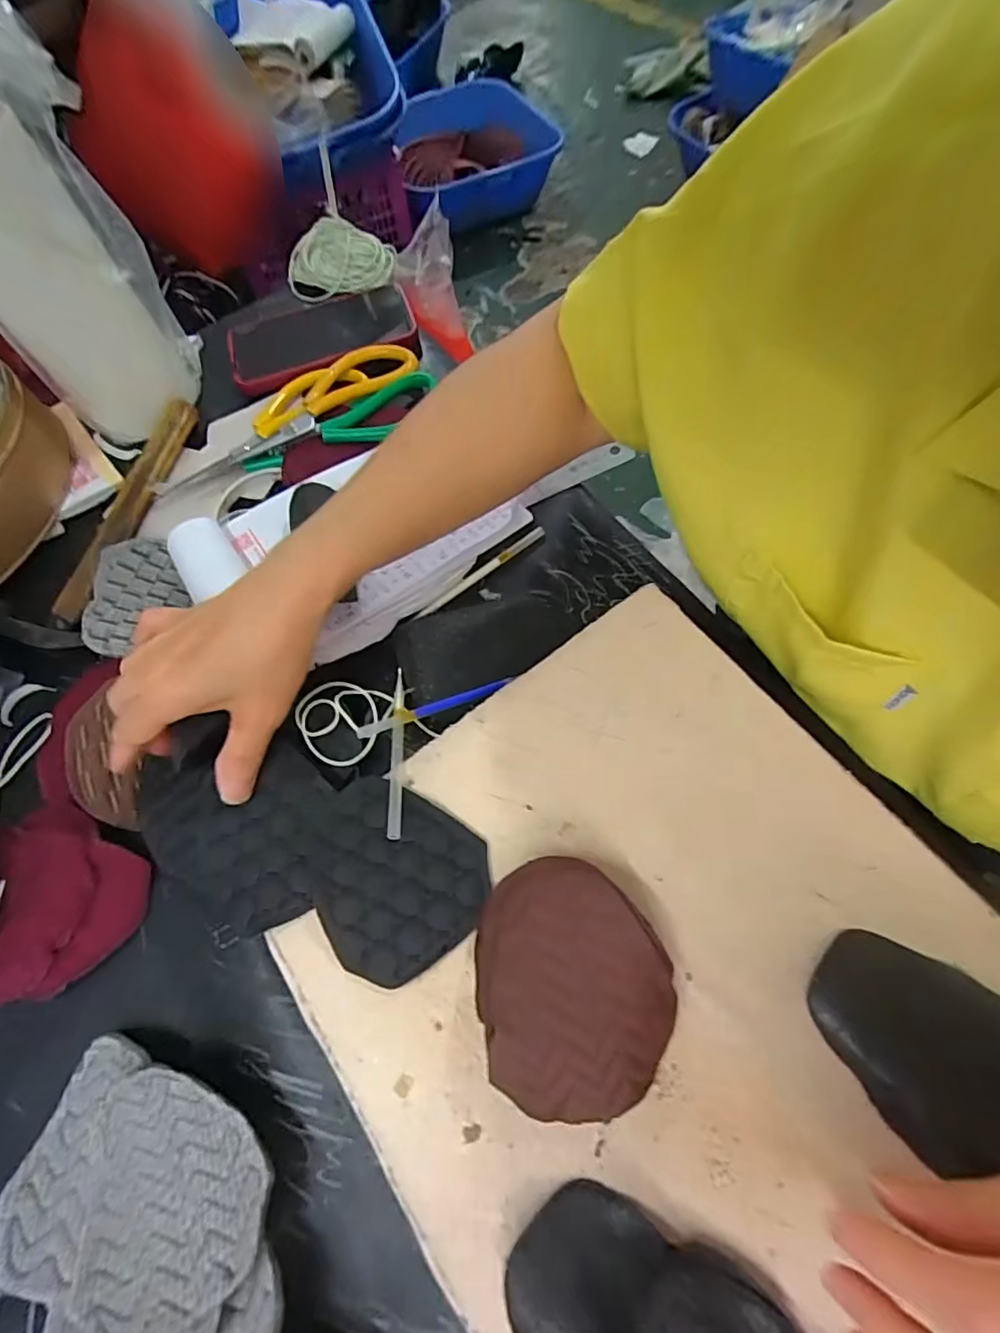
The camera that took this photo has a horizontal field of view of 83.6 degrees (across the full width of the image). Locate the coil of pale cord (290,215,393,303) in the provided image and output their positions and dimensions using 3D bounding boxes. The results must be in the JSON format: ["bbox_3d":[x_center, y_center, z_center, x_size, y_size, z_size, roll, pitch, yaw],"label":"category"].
[{"bbox_3d":[-0.158,-0.400,0.538,0.108,0.033,0.074,-18,66,0],"label":"coil of pale cord"}]

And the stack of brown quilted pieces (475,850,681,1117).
[{"bbox_3d":[0.034,0.144,0.259,0.084,0.027,0.102,-9,65,1],"label":"stack of brown quilted pieces"}]

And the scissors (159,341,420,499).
[{"bbox_3d":[-0.174,-0.208,0.457,0.224,0.017,0.060,-35,67,-11],"label":"scissors"}]

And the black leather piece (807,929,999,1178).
[{"bbox_3d":[0.192,0.170,0.246,0.102,0.006,0.073,28,68,16],"label":"black leather piece"}]

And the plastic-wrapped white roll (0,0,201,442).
[{"bbox_3d":[-0.310,-0.288,0.379,0.120,0.240,0.085,-40,68,-13],"label":"plastic-wrapped white roll"}]

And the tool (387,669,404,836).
[{"bbox_3d":[-0.061,0.047,0.334,0.008,0.011,0.113,-6,50,0],"label":"tool"}]

